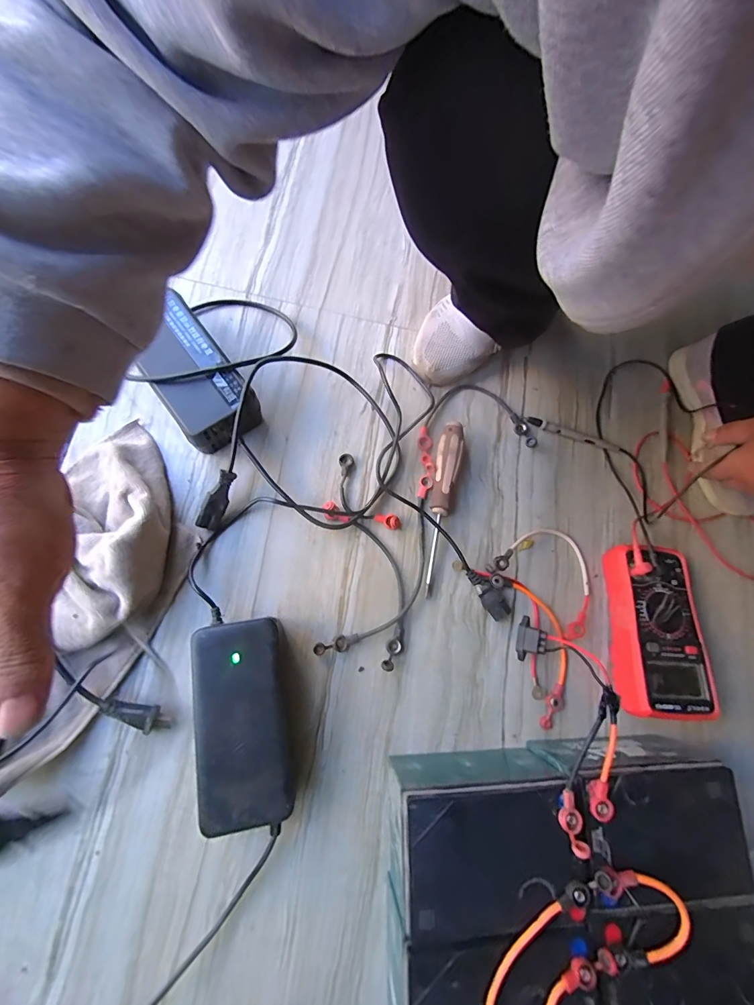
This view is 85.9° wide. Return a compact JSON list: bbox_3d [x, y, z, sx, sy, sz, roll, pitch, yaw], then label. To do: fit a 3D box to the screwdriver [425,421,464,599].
[{"bbox_3d":[0.074,0.001,0.468,0.027,0.032,0.202,12,74,-4],"label":"screwdriver"}]

